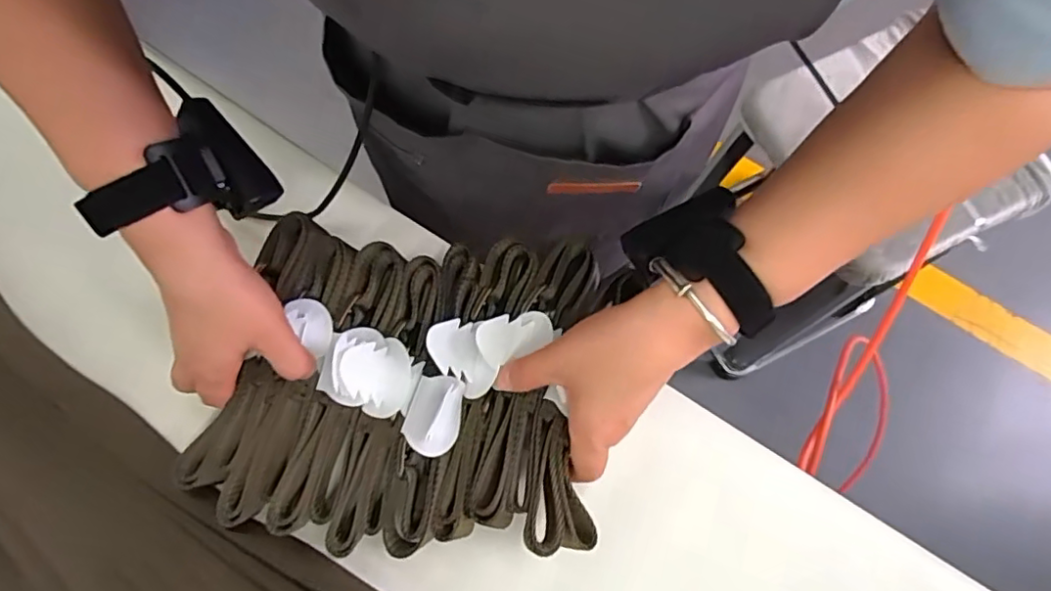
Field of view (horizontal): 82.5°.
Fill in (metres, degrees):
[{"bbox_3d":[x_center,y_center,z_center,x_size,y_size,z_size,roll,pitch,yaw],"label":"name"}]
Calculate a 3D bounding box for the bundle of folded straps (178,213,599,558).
[{"bbox_3d":[-0.079,0.054,0.395,0.259,0.036,0.206,5,74,2],"label":"bundle of folded straps"}]

